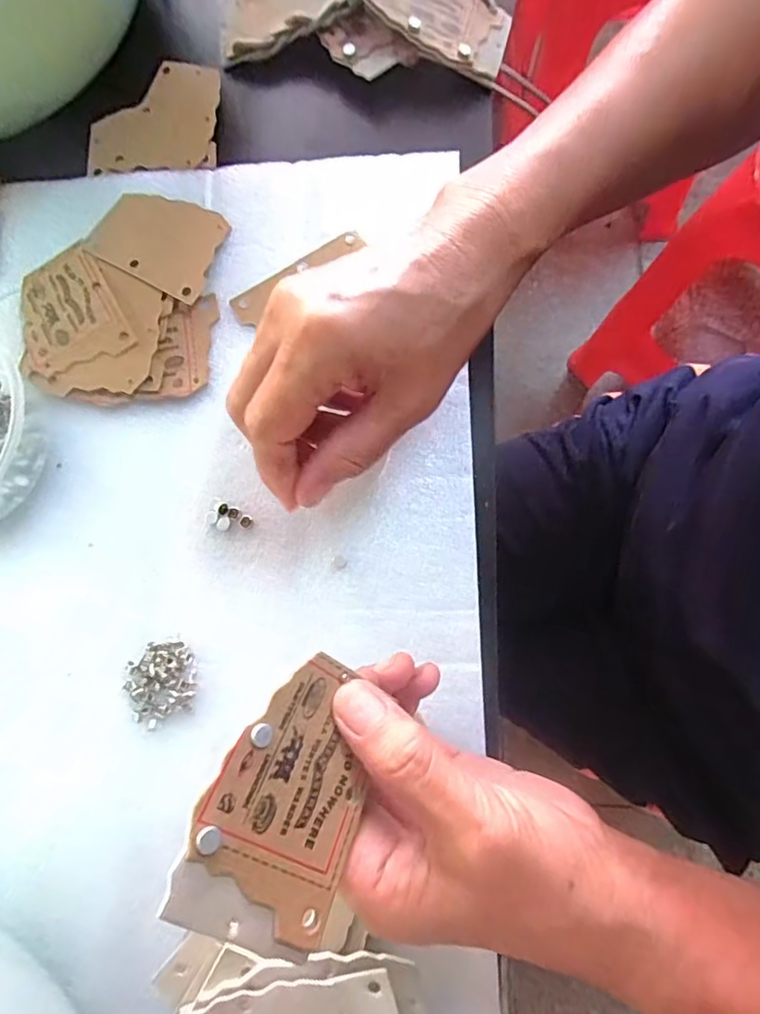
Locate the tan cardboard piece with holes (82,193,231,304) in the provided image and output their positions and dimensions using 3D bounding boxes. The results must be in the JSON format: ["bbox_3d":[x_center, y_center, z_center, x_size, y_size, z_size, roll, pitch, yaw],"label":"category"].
[{"bbox_3d":[-0.123,-0.150,0.302,0.076,0.004,0.055,25,76,11],"label":"tan cardboard piece with holes"}]

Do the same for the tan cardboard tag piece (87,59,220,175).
[{"bbox_3d":[-0.137,-0.236,0.329,0.078,0.010,0.074,3,79,6],"label":"tan cardboard tag piece"}]

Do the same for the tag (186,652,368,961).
[{"bbox_3d":[-0.025,0.090,0.177,0.053,0.004,0.074,42,56,-21],"label":"tag"}]

